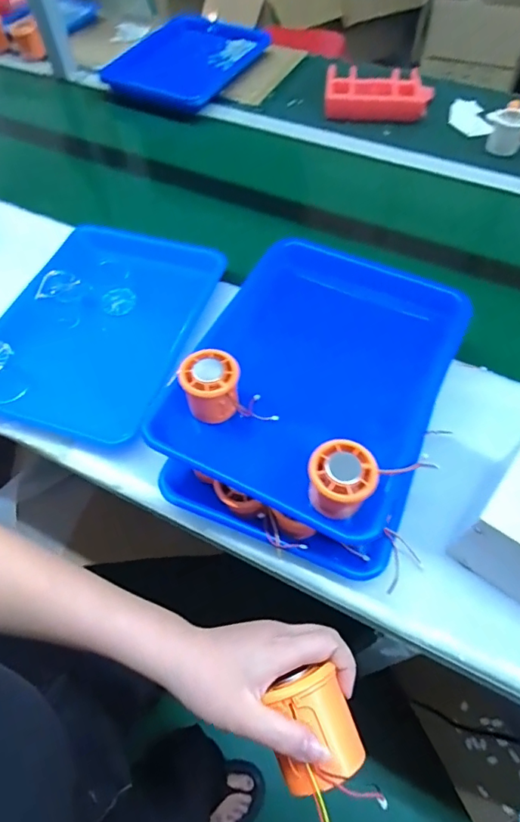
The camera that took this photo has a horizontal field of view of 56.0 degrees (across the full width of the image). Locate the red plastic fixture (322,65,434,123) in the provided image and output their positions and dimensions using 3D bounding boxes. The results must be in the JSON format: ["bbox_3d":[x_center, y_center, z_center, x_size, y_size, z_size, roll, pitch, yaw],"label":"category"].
[{"bbox_3d":[0.235,-0.619,0.965,0.213,0.051,0.117,6,58,5],"label":"red plastic fixture"}]

